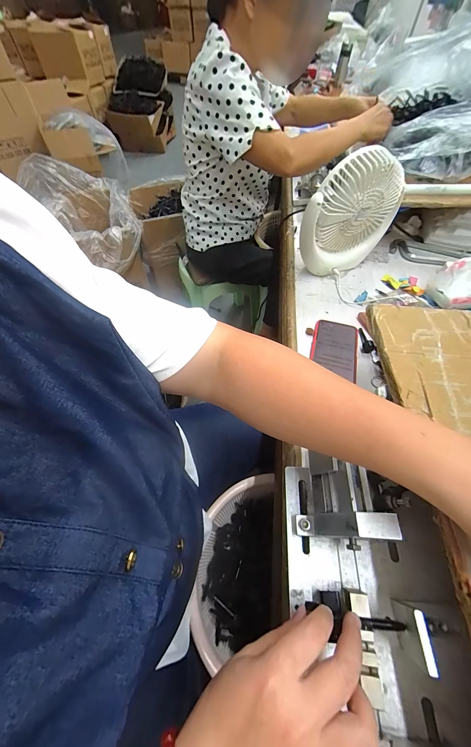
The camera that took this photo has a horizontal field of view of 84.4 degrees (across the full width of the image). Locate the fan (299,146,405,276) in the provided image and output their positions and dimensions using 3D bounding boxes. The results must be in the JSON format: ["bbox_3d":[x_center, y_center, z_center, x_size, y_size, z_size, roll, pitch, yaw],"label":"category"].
[{"bbox_3d":[0.222,-0.315,0.525,0.188,0.208,0.090,-17,60,-11],"label":"fan"}]

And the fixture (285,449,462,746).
[{"bbox_3d":[0.118,0.241,0.211,0.131,0.097,0.331,1,52,0],"label":"fixture"}]

